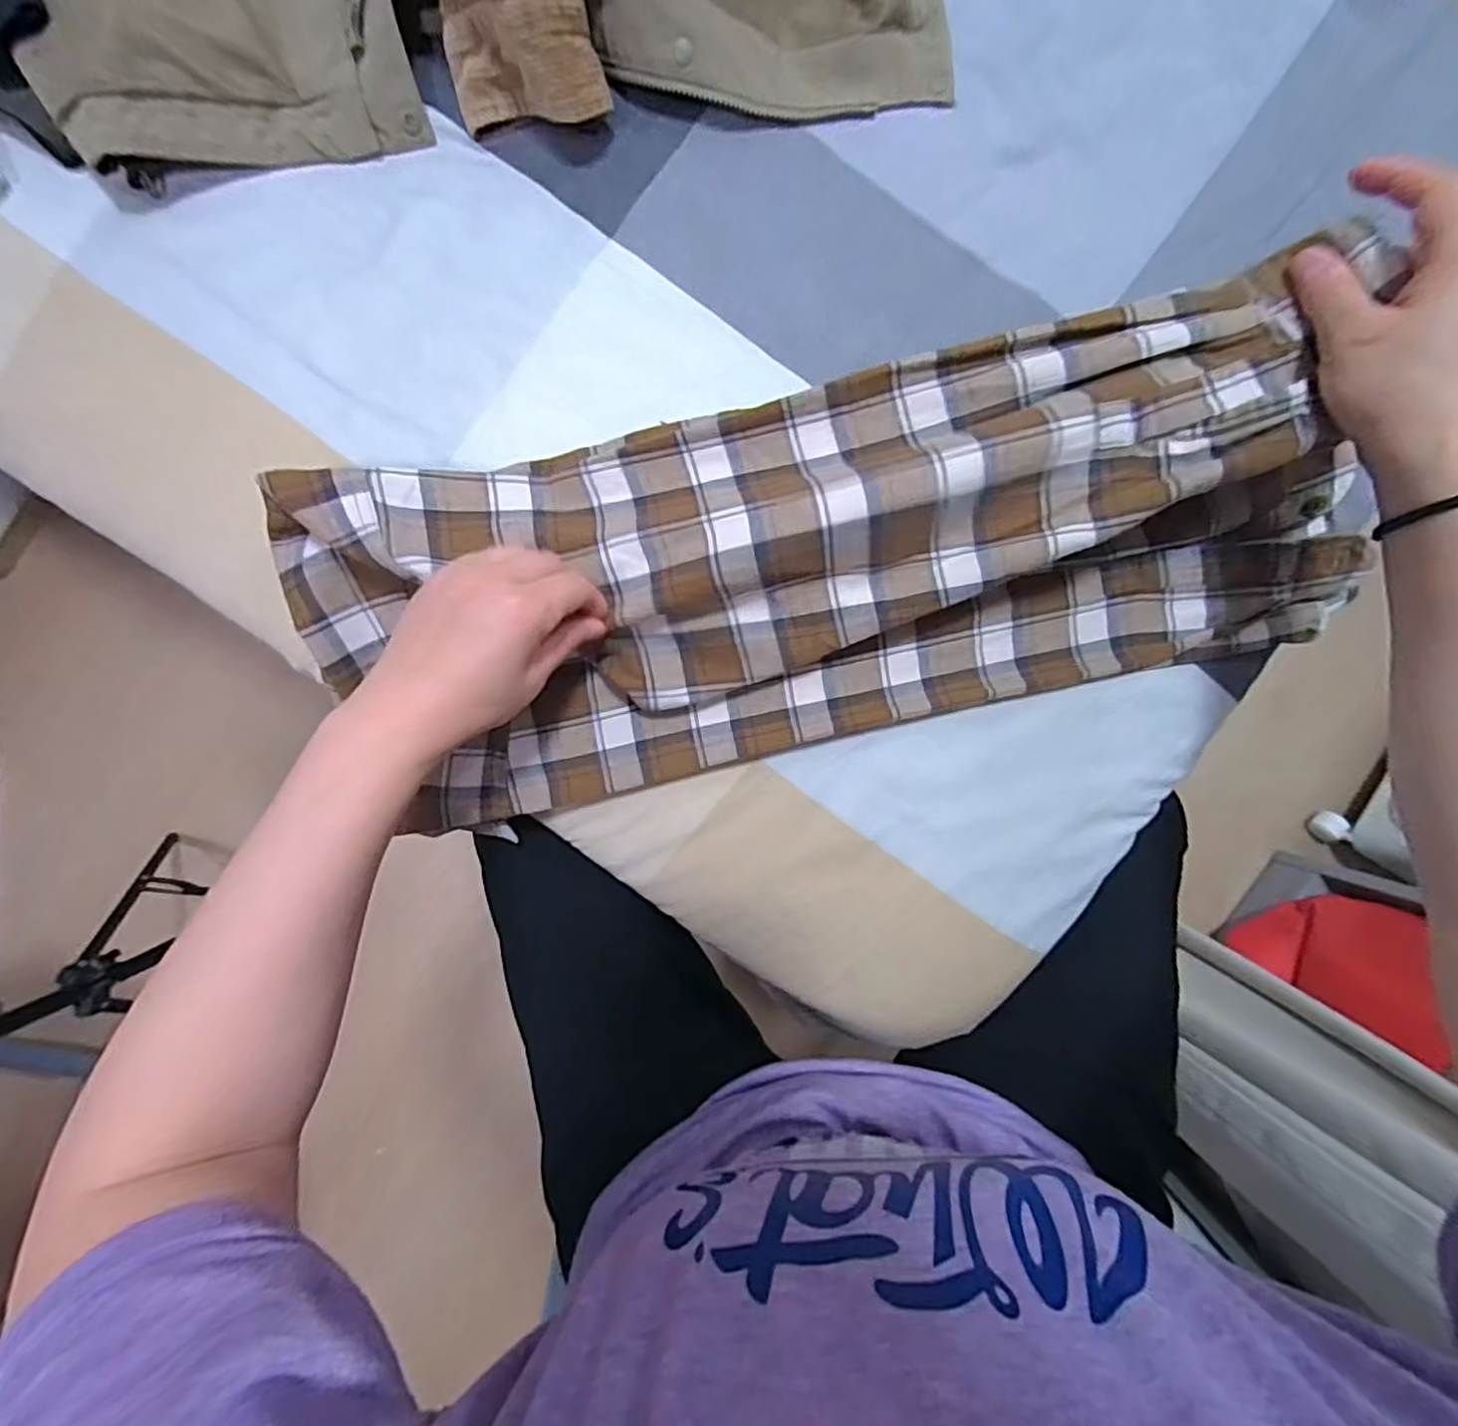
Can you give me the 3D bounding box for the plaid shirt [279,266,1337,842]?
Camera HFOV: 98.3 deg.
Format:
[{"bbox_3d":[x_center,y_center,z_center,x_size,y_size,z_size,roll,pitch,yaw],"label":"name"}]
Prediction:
[{"bbox_3d":[0.054,-0.083,0.399,0.664,0.085,0.238,-9,91,3],"label":"plaid shirt"}]

